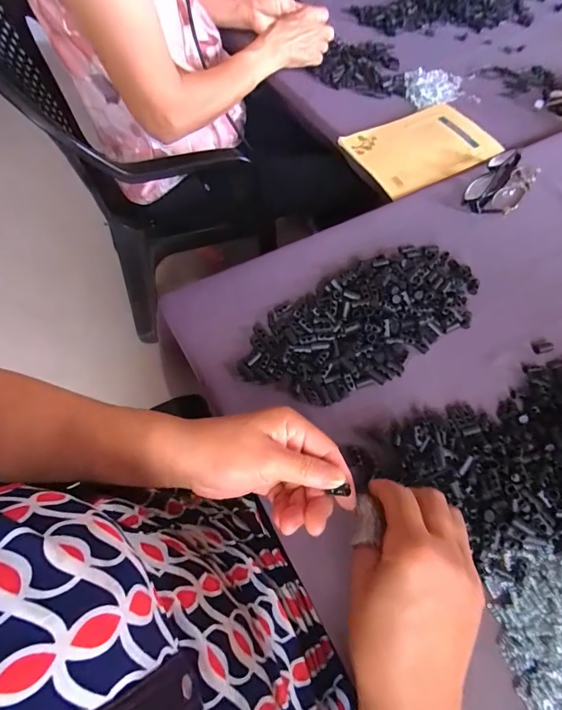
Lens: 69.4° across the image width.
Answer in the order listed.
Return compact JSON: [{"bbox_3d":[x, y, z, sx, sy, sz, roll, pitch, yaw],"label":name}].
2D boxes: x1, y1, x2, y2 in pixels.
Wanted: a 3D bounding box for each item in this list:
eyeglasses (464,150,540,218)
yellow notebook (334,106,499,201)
[{"bbox_3d":[0.290,-0.224,0.533,0.064,0.028,0.112,33,67,16],"label":"eyeglasses"},{"bbox_3d":[0.212,-0.308,0.591,0.211,0.009,0.132,-29,65,-14],"label":"yellow notebook"}]

